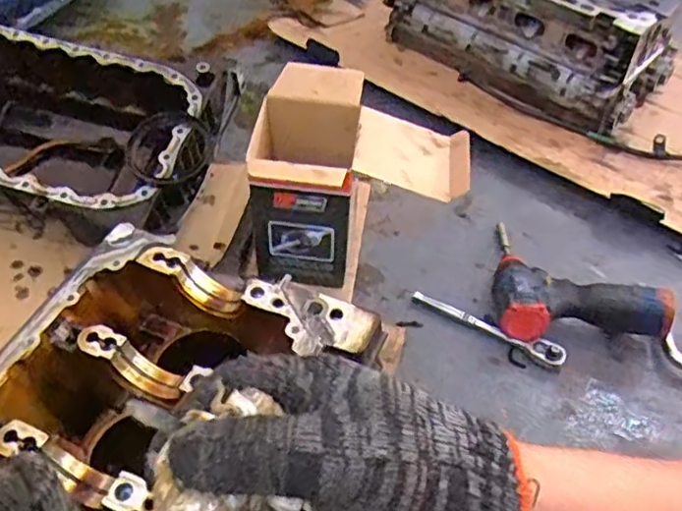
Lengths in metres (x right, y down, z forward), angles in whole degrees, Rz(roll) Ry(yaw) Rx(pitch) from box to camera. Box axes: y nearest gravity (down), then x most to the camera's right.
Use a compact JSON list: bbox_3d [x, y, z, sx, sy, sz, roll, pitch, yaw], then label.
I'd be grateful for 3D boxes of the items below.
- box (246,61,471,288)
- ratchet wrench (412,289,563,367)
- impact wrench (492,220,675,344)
[{"bbox_3d":[0.009,-0.070,0.808,0.266,0.210,0.205,14,50,11],"label":"box"},{"bbox_3d":[0.178,0.087,0.814,0.195,0.022,0.023,23,52,19],"label":"ratchet wrench"},{"bbox_3d":[0.287,0.019,0.848,0.213,0.072,0.196,1,48,0],"label":"impact wrench"}]

